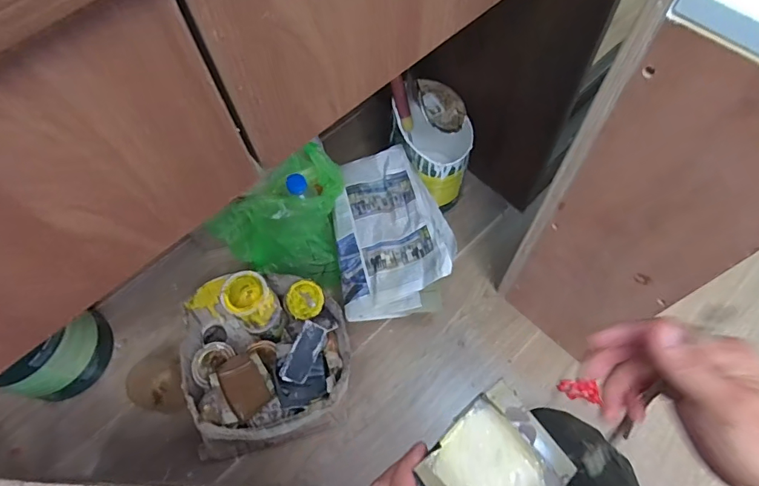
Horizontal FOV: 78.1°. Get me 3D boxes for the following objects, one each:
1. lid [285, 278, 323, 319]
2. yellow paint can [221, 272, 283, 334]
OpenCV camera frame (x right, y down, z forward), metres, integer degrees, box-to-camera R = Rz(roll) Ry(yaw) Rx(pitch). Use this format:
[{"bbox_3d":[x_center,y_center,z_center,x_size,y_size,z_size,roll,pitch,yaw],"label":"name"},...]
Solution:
[{"bbox_3d":[-0.122,0.092,0.766,0.060,0.015,0.063,-1,63,2],"label":"lid"},{"bbox_3d":[-0.206,0.093,0.753,0.070,0.082,0.080,-38,68,-16],"label":"yellow paint can"}]

